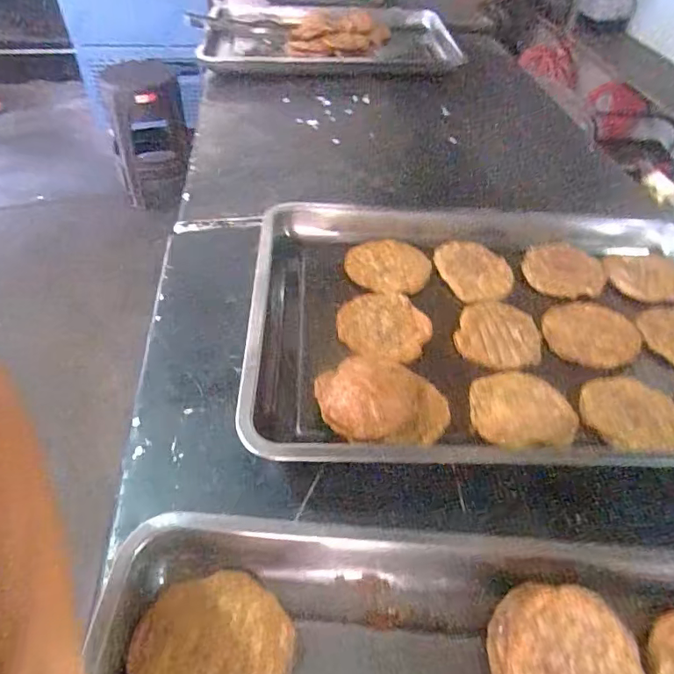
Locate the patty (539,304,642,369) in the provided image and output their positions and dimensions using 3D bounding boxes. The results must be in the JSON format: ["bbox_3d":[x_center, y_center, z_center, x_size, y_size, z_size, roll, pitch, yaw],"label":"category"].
[{"bbox_3d":[0.295,-0.005,0.591,0.100,0.020,0.093,2,46,-2],"label":"patty"}]

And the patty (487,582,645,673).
[{"bbox_3d":[0.156,0.225,0.338,0.103,0.019,0.104,5,65,-10],"label":"patty"}]

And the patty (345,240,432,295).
[{"bbox_3d":[0.066,-0.090,0.655,0.104,0.016,0.092,12,46,7],"label":"patty"}]

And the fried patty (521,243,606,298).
[{"bbox_3d":[0.300,-0.089,0.672,0.104,0.019,0.093,18,47,13],"label":"fried patty"}]

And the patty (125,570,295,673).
[{"bbox_3d":[-0.086,0.217,0.354,0.105,0.017,0.095,23,50,17],"label":"patty"}]

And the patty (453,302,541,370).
[{"bbox_3d":[0.185,0.000,0.580,0.092,0.018,0.103,23,49,17],"label":"patty"}]

